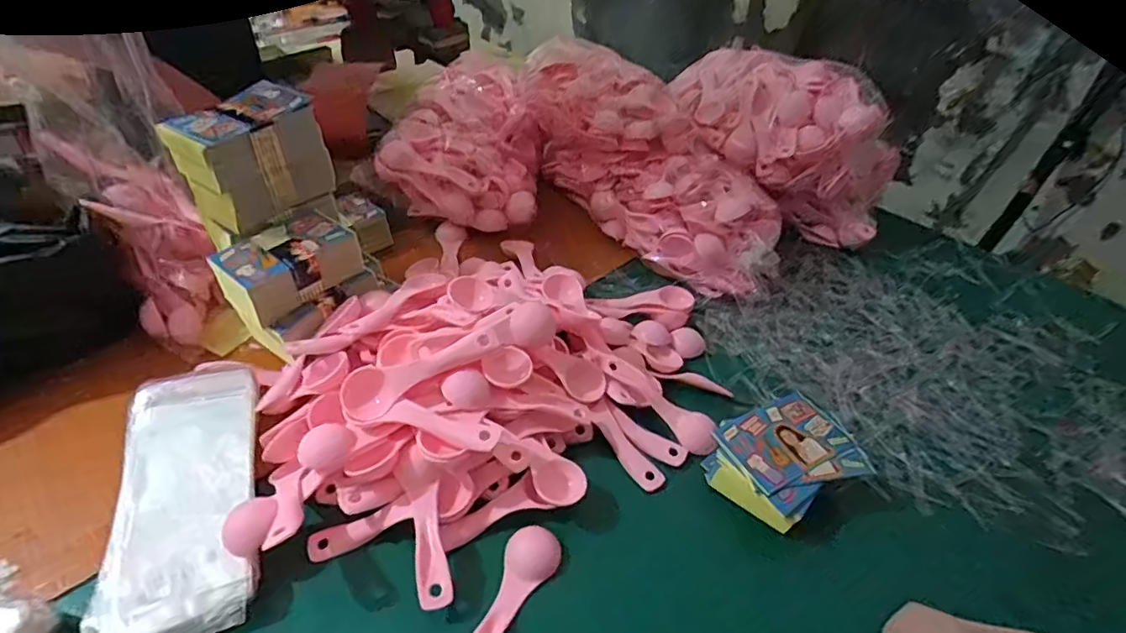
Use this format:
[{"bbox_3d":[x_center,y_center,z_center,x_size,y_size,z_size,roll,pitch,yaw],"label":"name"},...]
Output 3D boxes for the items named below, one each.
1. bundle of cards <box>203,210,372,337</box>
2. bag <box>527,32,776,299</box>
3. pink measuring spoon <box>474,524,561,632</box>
[{"bbox_3d":[-0.218,-0.043,0.449,0.066,0.040,0.101,32,48,26],"label":"bundle of cards"},{"bbox_3d":[0.113,-0.164,0.647,0.157,0.132,0.330,-31,53,-34],"label":"bag"},{"bbox_3d":[-0.037,0.181,0.352,0.034,0.011,0.113,21,44,17],"label":"pink measuring spoon"}]

